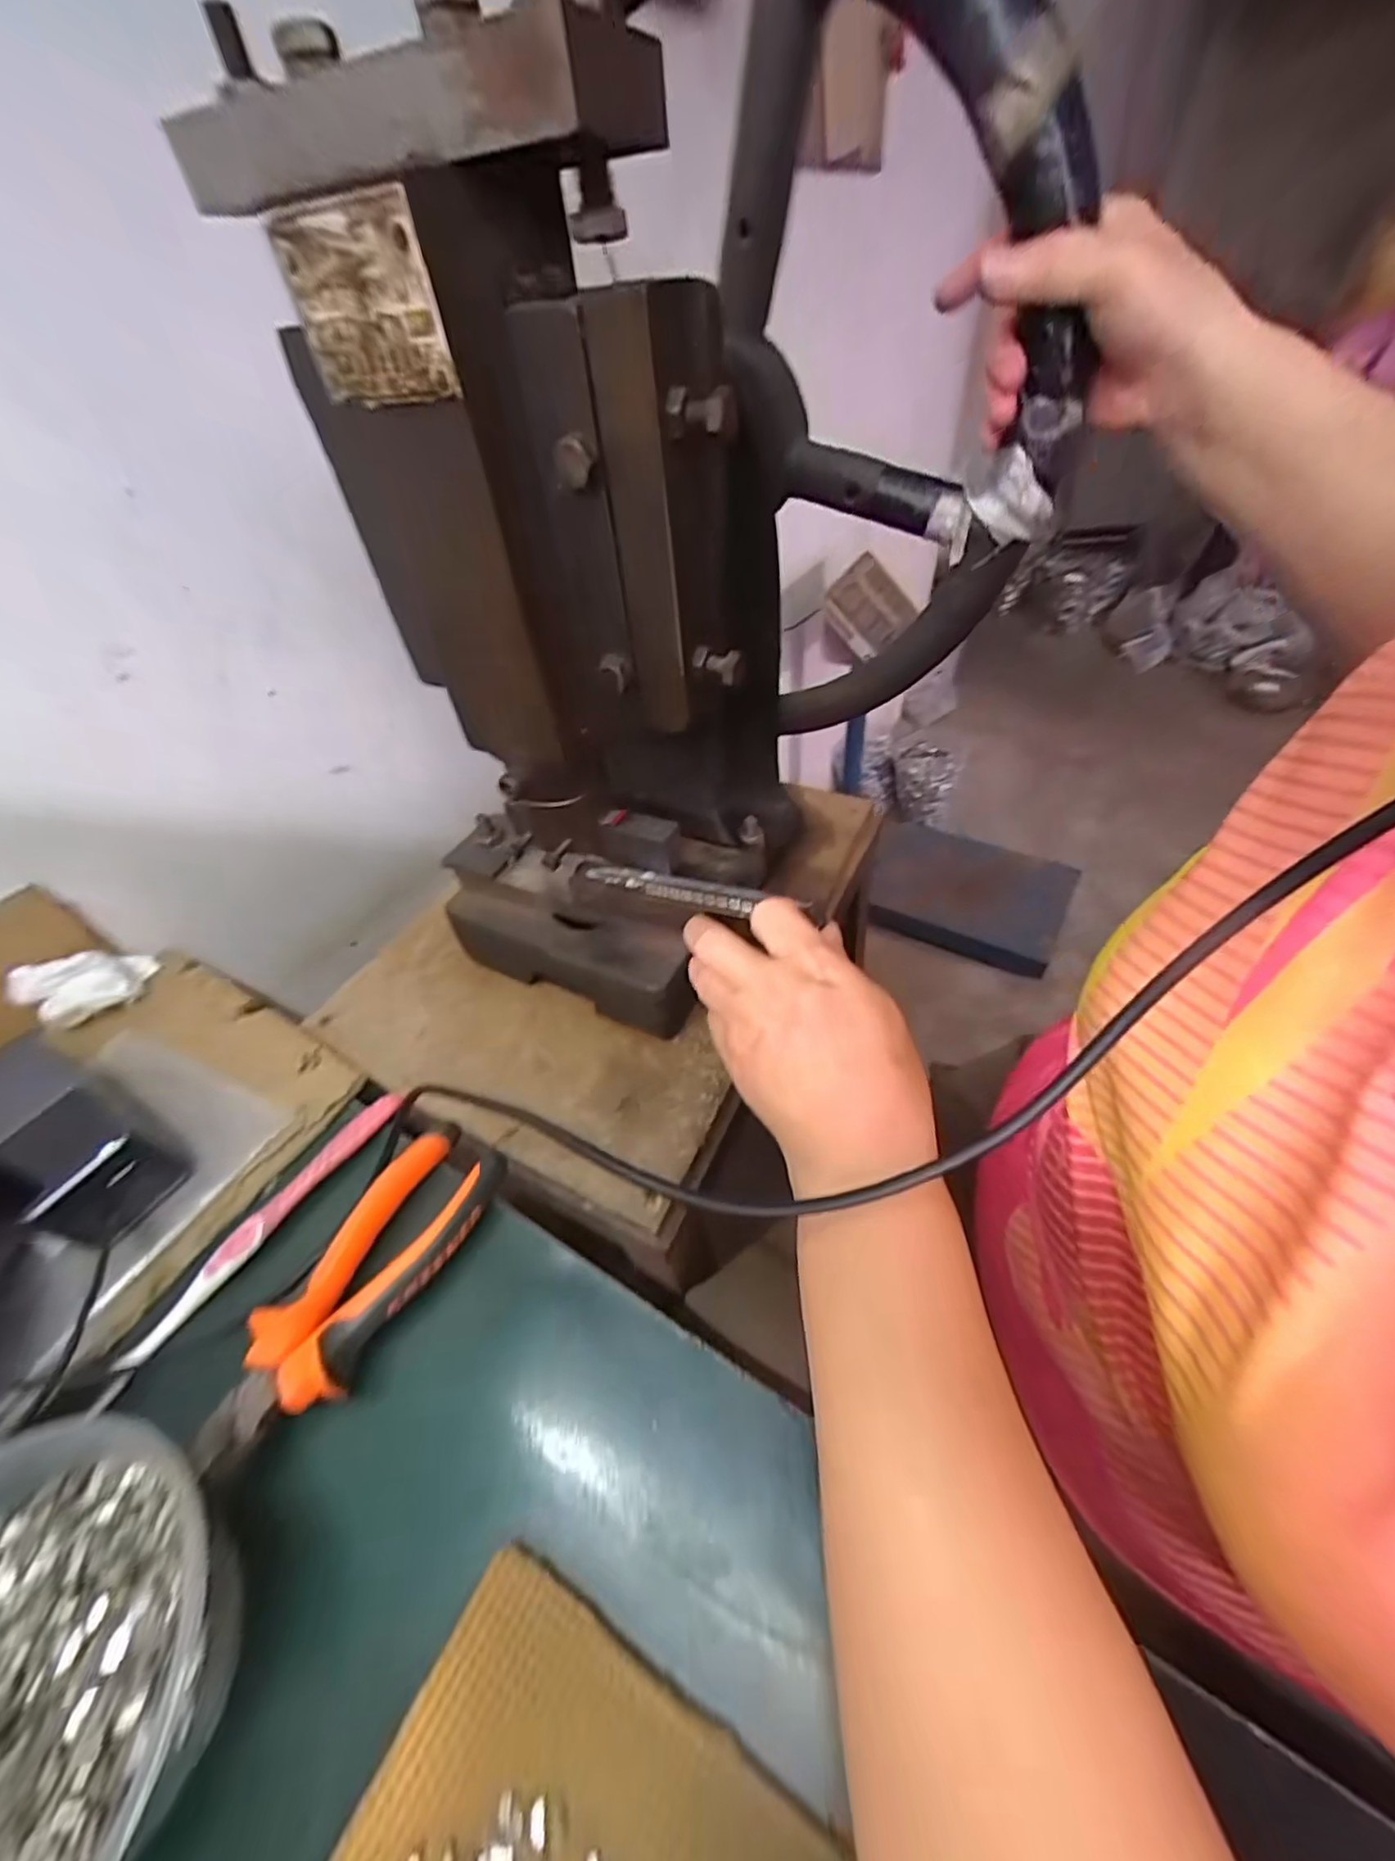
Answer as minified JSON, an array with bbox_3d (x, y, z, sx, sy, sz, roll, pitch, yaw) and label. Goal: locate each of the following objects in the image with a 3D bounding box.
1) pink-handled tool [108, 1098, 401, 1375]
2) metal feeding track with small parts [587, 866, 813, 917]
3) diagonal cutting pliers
[{"bbox_3d":[-0.217,0.145,0.317,0.015,0.014,0.152,21,54,24],"label":"pink-handled tool"},{"bbox_3d":[-0.004,-0.021,0.342,0.125,0.004,0.016,12,67,16],"label":"metal feeding track with small parts"},{"bbox_3d":[-0.154,0.162,0.283,0.052,0.025,0.147,20,53,23],"label":"diagonal cutting pliers"}]

